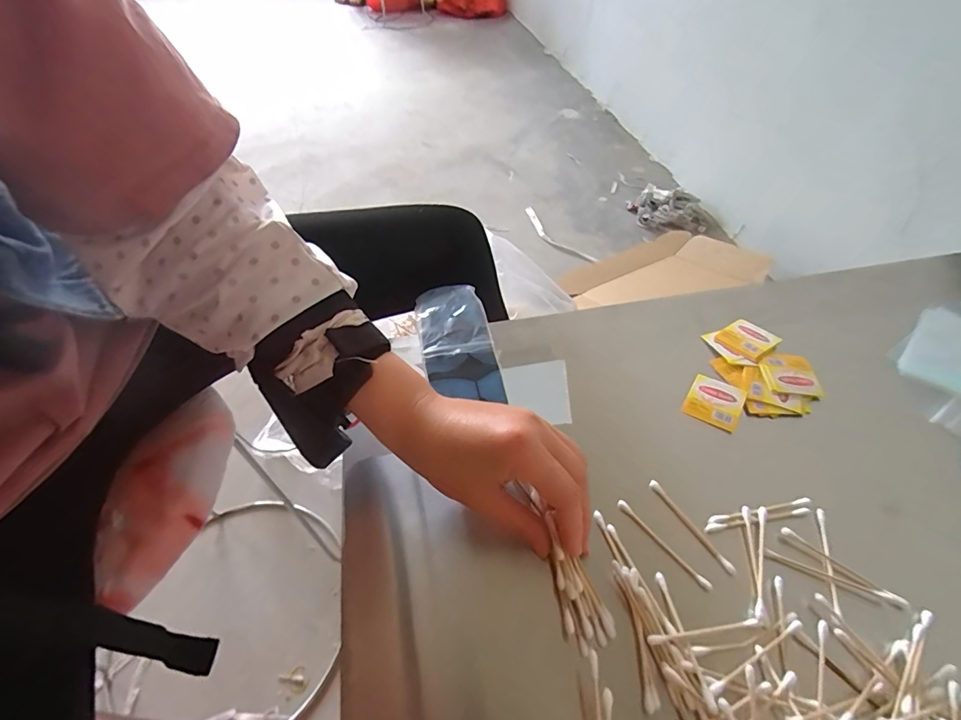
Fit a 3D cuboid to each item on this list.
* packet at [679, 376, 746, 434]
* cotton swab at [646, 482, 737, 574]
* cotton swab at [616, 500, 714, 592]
[{"bbox_3d":[0.189,0.033,0.375,0.040,0.004,0.045,26,55,23],"label":"packet"},{"bbox_3d":[0.141,0.112,0.315,0.005,0.008,0.072,-25,53,-18],"label":"cotton swab"},{"bbox_3d":[0.119,0.120,0.306,0.005,0.005,0.072,-32,55,-23],"label":"cotton swab"}]

